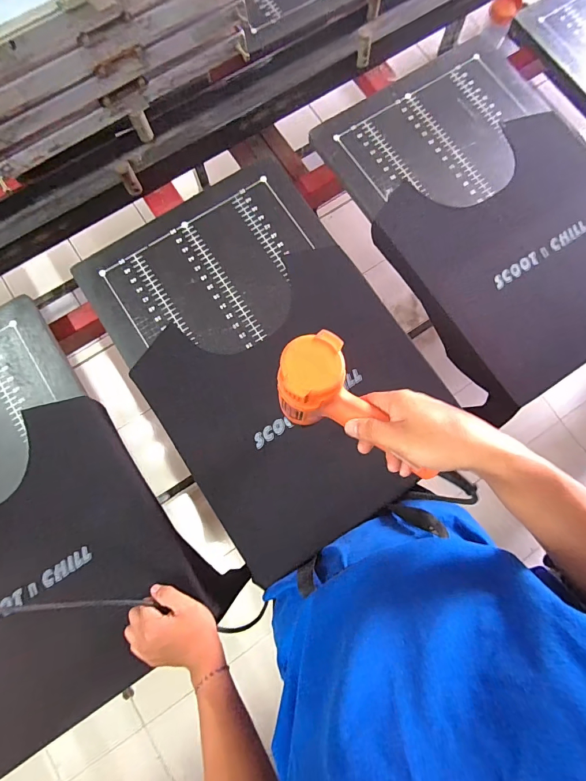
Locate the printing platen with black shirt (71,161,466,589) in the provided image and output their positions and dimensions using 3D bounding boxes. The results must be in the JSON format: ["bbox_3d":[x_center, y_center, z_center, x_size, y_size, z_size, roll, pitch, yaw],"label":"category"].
[{"bbox_3d":[-0.039,-0.061,0.600,0.413,0.044,0.601,-32,81,-6],"label":"printing platen with black shirt"}]

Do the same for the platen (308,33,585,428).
[{"bbox_3d":[0.354,-0.316,0.649,0.408,0.055,0.603,-32,83,-3],"label":"platen"}]

